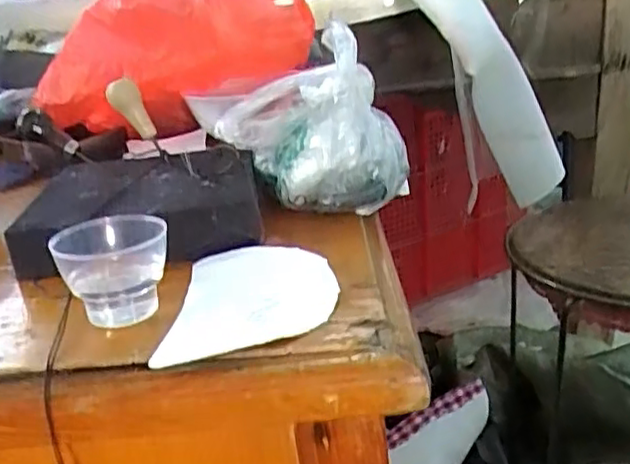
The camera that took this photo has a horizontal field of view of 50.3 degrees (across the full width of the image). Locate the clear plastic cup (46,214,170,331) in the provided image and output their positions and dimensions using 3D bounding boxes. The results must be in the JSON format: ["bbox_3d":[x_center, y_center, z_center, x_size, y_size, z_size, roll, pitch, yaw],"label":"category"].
[{"bbox_3d":[-0.105,0.019,0.353,0.053,0.053,0.061,-13,24,-18],"label":"clear plastic cup"}]

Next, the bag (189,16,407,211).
[{"bbox_3d":[-0.001,-0.080,0.452,0.116,0.109,0.103,2,24,19],"label":"bag"}]

